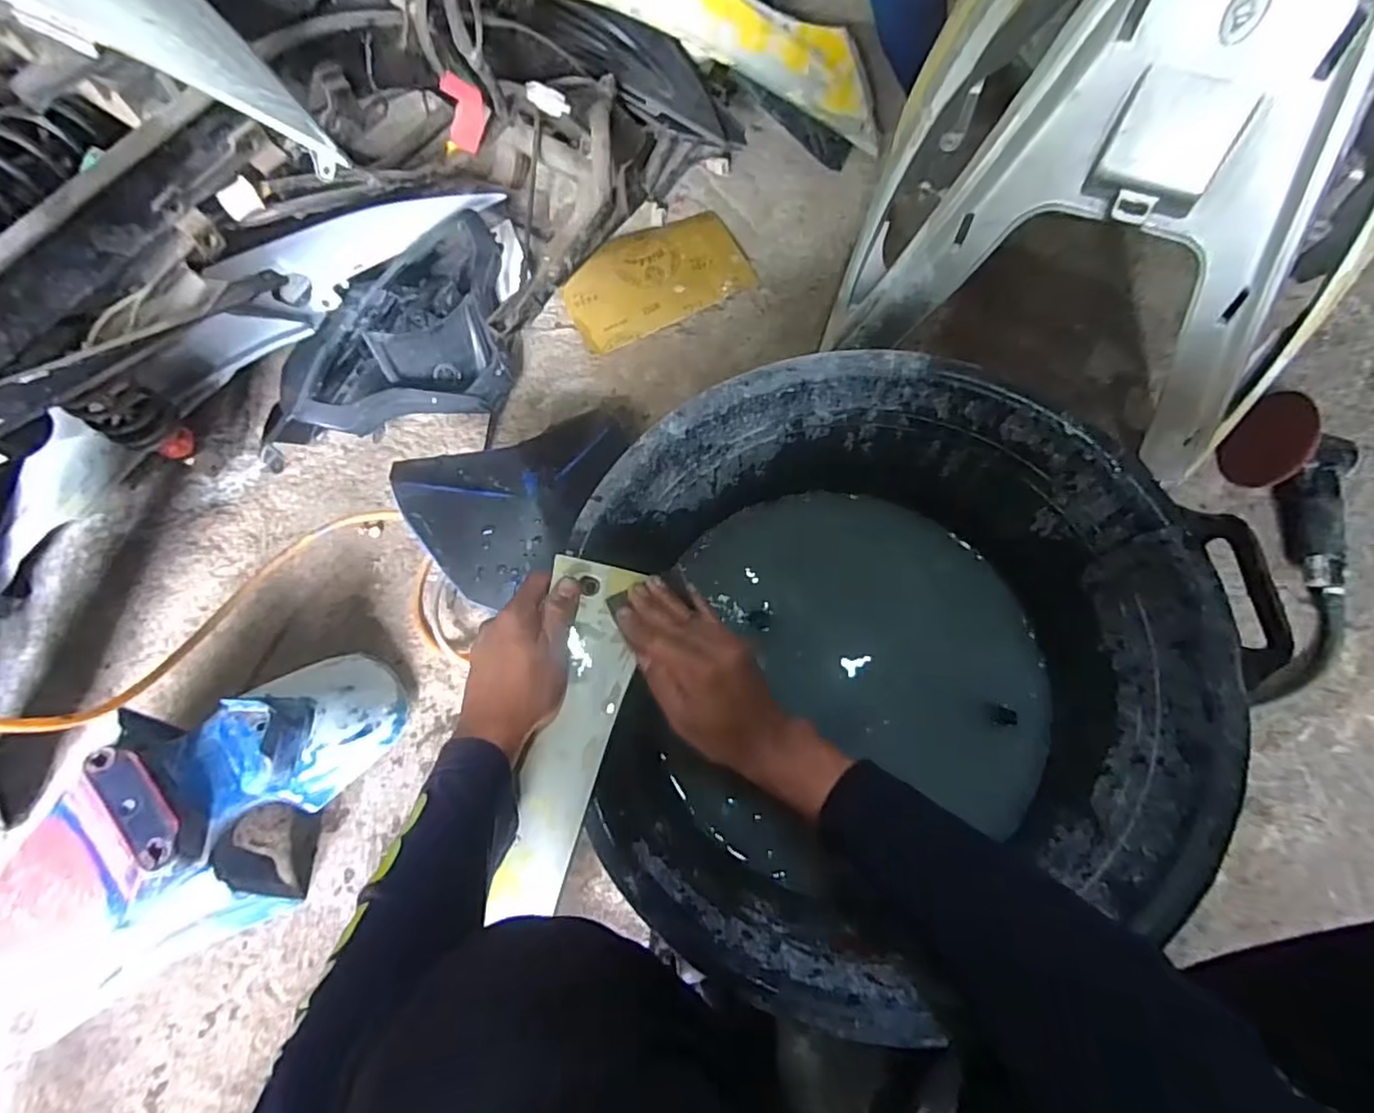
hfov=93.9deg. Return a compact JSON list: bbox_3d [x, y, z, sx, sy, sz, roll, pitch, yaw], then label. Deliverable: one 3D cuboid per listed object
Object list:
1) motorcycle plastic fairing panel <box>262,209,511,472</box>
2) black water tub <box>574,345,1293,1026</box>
[{"bbox_3d":[-0.350,-0.245,0.748,0.277,0.105,0.235,-7,70,-1],"label":"motorcycle plastic fairing panel"},{"bbox_3d":[0.147,0.087,0.520,0.425,0.219,0.444,0,70,1],"label":"black water tub"}]

